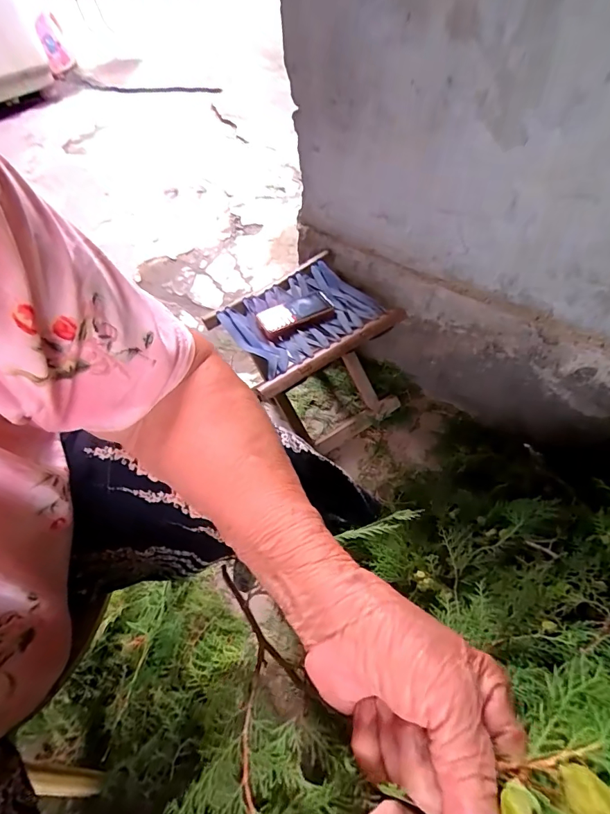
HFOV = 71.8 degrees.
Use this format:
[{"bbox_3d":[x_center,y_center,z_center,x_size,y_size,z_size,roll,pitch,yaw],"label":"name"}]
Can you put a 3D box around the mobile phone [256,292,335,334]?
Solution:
[{"bbox_3d":[-0.015,-0.160,0.703,0.121,0.010,0.059,-25,56,-13],"label":"mobile phone"}]

